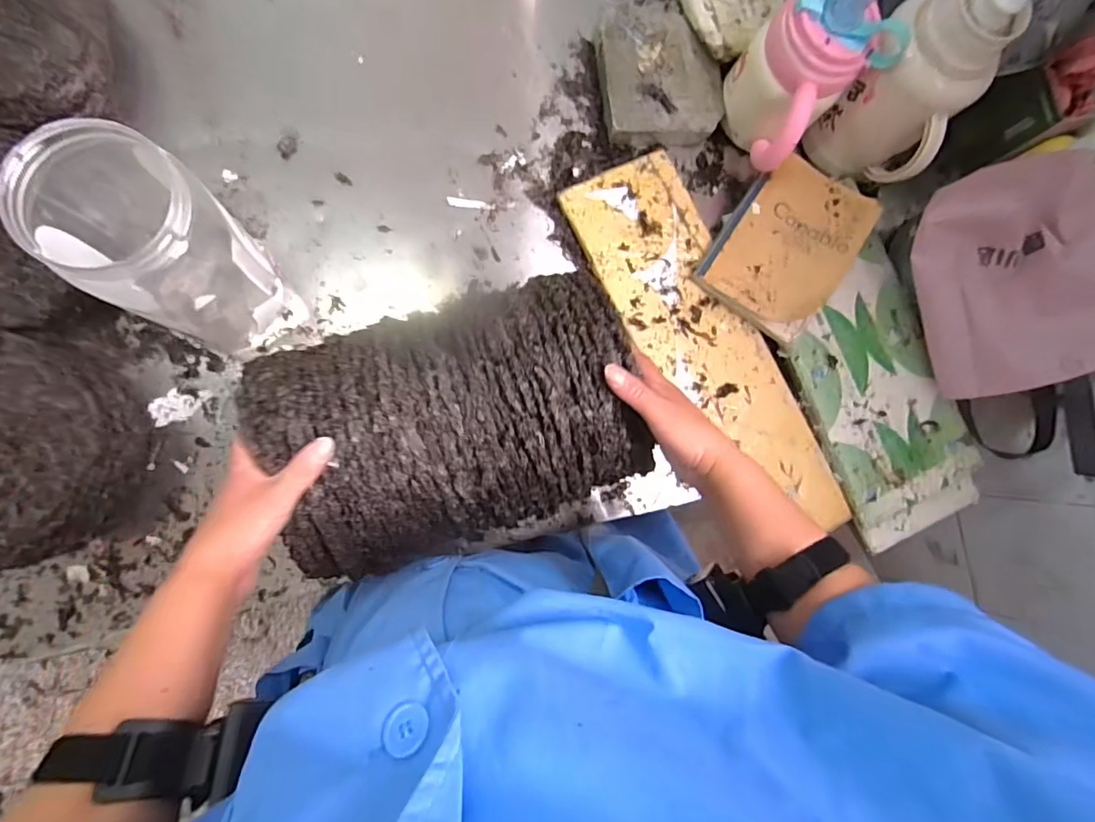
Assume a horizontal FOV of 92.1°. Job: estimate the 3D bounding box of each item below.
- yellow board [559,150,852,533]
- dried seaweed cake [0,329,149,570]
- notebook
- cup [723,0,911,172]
[{"bbox_3d":[0.195,-0.069,0.630,0.145,0.011,0.491,-30,89,-9],"label":"yellow board"},{"bbox_3d":[-0.500,0.033,0.485,0.208,0.092,0.204,18,83,-5],"label":"dried seaweed cake"},{"bbox_3d":[0.289,-0.202,0.629,0.144,0.042,0.210,35,82,-3],"label":"notebook"},{"bbox_3d":[0.273,-0.367,0.569,0.120,0.184,0.119,44,82,-2],"label":"cup"}]

